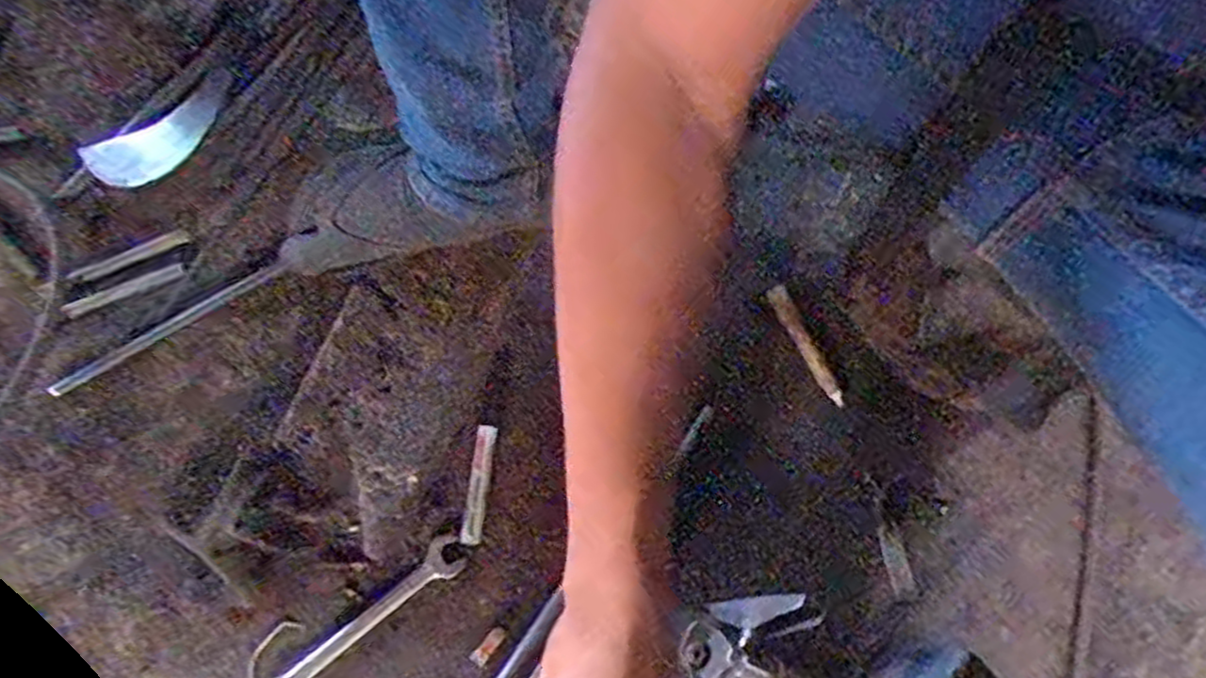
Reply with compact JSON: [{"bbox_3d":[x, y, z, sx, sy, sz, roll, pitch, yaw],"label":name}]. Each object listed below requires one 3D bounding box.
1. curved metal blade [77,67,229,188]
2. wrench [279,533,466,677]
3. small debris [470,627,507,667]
[{"bbox_3d":[-0.400,-0.184,0.684,0.150,0.026,0.067,-30,80,8],"label":"curved metal blade"},{"bbox_3d":[-0.197,0.235,0.619,0.195,0.010,0.030,-39,81,-8],"label":"wrench"},{"bbox_3d":[-0.095,0.255,0.623,0.014,0.005,0.035,39,81,8],"label":"small debris"}]

